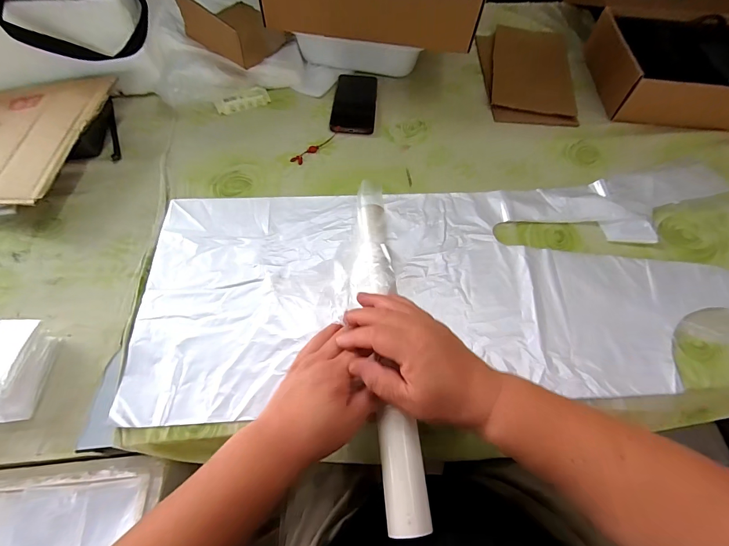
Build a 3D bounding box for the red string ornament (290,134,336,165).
[{"bbox_3d":[-0.082,-0.207,0.555,0.018,0.004,0.092,42,68,18],"label":"red string ornament"}]

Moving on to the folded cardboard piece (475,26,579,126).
[{"bbox_3d":[0.322,-0.399,0.657,0.163,0.026,0.293,4,62,0],"label":"folded cardboard piece"}]

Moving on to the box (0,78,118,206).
[{"bbox_3d":[-0.562,-0.199,0.501,0.324,0.019,0.235,-2,65,5],"label":"box"}]

